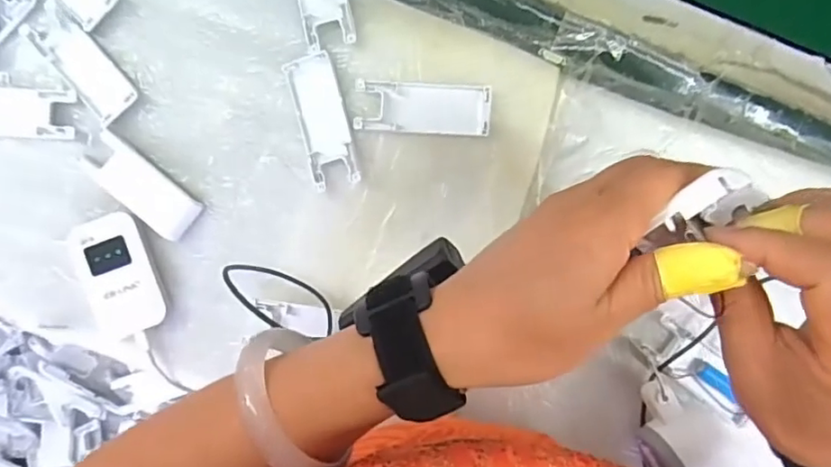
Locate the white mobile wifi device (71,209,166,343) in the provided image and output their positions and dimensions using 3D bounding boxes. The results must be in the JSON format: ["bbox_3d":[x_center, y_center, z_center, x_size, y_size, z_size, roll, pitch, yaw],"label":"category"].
[{"bbox_3d":[-0.246,0.035,0.480,0.056,0.012,0.097,-17,90,3],"label":"white mobile wifi device"}]

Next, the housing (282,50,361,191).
[{"bbox_3d":[-0.076,-0.091,0.469,0.039,0.010,0.105,-15,91,3],"label":"housing"}]

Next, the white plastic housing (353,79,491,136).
[{"bbox_3d":[0.006,-0.099,0.460,0.104,0.008,0.038,4,91,3],"label":"white plastic housing"}]

